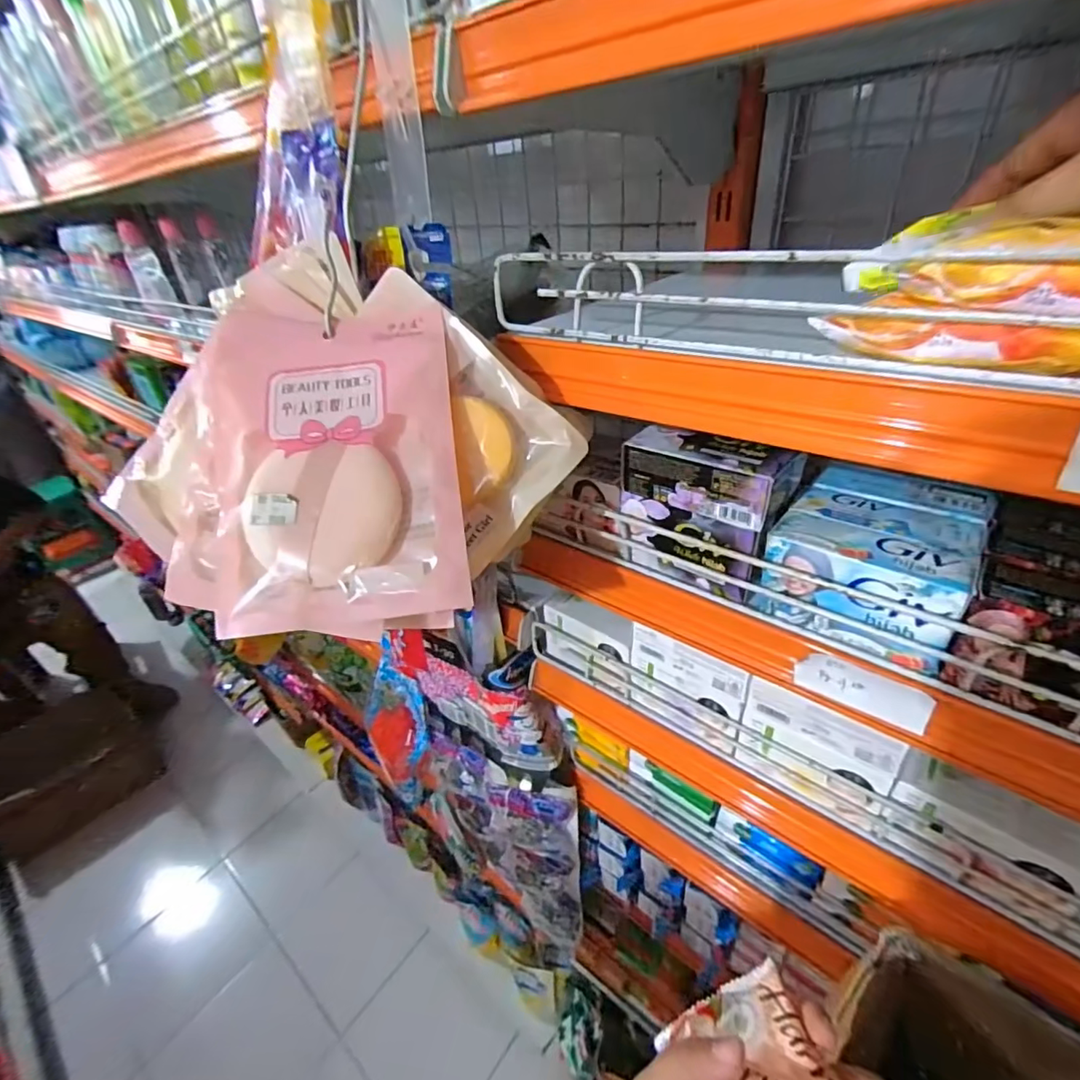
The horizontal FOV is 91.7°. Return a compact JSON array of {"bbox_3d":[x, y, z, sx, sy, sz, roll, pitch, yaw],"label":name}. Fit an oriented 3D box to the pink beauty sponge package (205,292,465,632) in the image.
[{"bbox_3d":[-0.110,-0.045,0.273,0.133,0.018,0.173,-7,77,-4],"label":"pink beauty sponge package"}]

